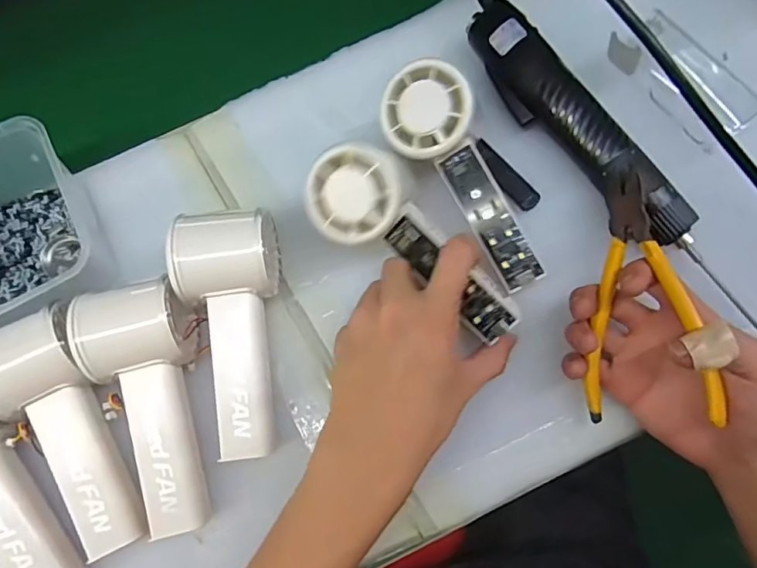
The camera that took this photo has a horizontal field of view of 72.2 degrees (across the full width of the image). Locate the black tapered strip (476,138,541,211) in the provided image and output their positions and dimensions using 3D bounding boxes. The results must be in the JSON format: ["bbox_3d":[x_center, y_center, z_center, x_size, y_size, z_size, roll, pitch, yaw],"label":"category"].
[{"bbox_3d":[0.085,-0.074,0.352,0.017,0.005,0.058,-41,79,-6],"label":"black tapered strip"}]

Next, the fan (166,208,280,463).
[{"bbox_3d":[-0.086,0.030,0.317,0.054,0.057,0.145,-10,77,0],"label":"fan"}]

